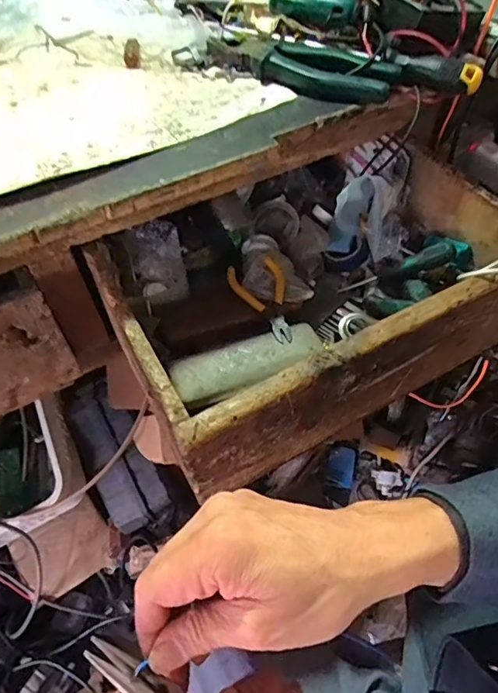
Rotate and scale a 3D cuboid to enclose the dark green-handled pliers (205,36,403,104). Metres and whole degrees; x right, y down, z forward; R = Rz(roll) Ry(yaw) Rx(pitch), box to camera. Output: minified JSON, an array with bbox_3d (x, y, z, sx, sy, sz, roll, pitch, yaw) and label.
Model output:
[{"bbox_3d":[0.050,-0.278,0.494,0.187,0.029,0.058,26,55,19],"label":"dark green-handled pliers"}]

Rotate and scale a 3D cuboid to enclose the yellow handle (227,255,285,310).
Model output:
[{"bbox_3d":[0.012,-0.066,0.517,0.059,0.012,0.061,-16,53,-13],"label":"yellow handle"}]

